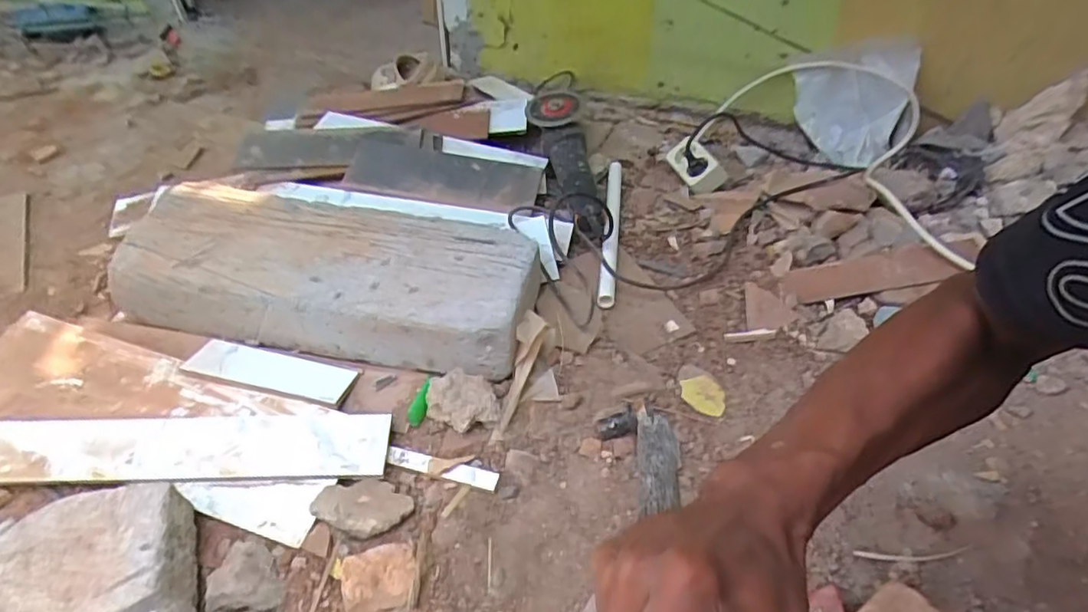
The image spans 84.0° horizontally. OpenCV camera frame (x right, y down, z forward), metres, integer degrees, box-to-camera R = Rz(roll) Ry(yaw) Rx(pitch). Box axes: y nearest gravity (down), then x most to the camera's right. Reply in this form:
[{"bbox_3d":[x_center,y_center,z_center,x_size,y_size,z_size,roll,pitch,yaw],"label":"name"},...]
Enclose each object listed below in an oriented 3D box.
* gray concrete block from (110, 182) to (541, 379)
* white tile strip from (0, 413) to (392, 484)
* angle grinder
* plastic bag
[{"bbox_3d":[-0.280,-0.041,0.804,0.538,0.099,0.208,10,48,13],"label":"gray concrete block"},{"bbox_3d":[-0.419,0.153,0.659,0.497,0.011,0.076,-1,51,0],"label":"white tile strip"},{"bbox_3d":[0.033,-0.227,0.962,0.091,0.108,0.329,-6,46,-2],"label":"angle grinder"},{"bbox_3d":[0.468,-0.322,0.950,0.172,0.167,0.068,23,52,23],"label":"plastic bag"}]

